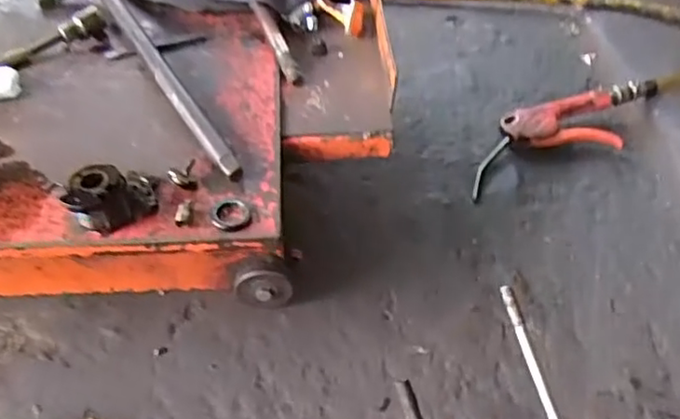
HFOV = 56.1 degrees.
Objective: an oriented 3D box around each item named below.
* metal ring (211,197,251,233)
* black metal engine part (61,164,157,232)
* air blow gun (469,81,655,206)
[{"bbox_3d":[-0.072,0.002,0.421,0.026,0.005,0.030,1,47,0],"label":"metal ring"},{"bbox_3d":[-0.151,-0.013,0.418,0.056,0.033,0.041,-28,54,-24],"label":"black metal engine part"},{"bbox_3d":[0.253,-0.088,0.721,0.271,0.036,0.091,-15,50,-14],"label":"air blow gun"}]

